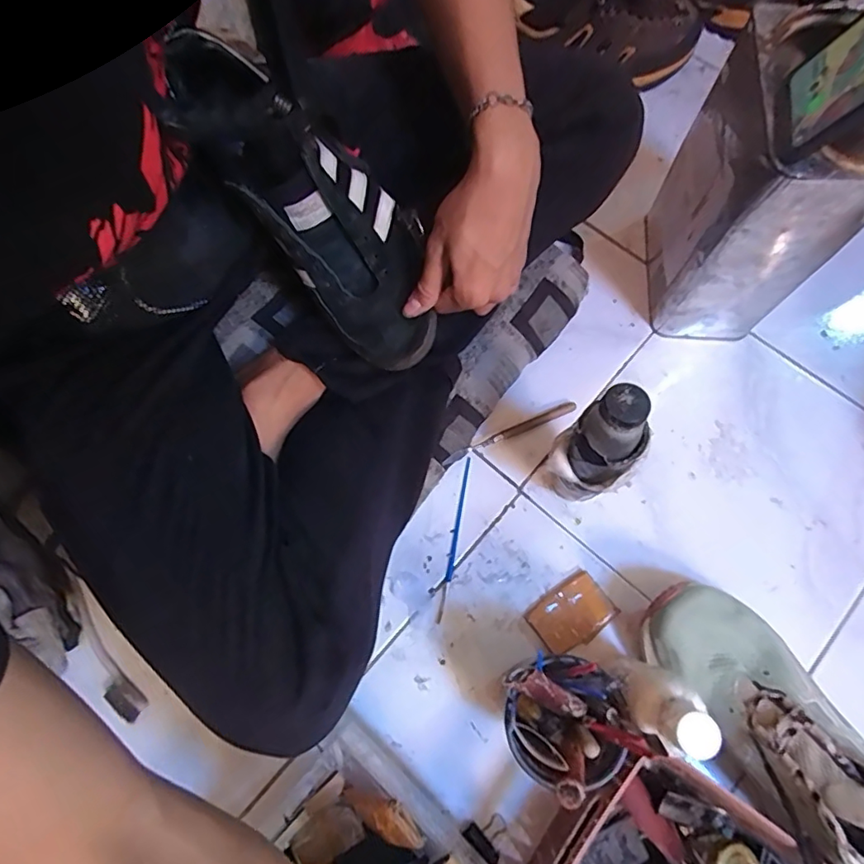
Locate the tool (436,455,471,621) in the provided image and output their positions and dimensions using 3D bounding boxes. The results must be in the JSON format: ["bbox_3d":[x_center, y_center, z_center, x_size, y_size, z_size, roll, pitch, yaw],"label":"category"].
[{"bbox_3d":[0.023,0.106,0.526,0.007,0.006,0.161,10,73,4],"label":"tool"}]

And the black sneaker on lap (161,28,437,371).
[{"bbox_3d":[-0.080,-0.164,0.418,0.100,0.233,0.079,-48,34,-13],"label":"black sneaker on lap"}]

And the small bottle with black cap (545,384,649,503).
[{"bbox_3d":[0.133,0.019,0.446,0.065,0.198,0.056,27,76,11],"label":"small bottle with black cap"}]

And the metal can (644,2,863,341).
[{"bbox_3d":[0.289,-0.210,0.486,0.103,0.252,0.157,1,72,2],"label":"metal can"}]

